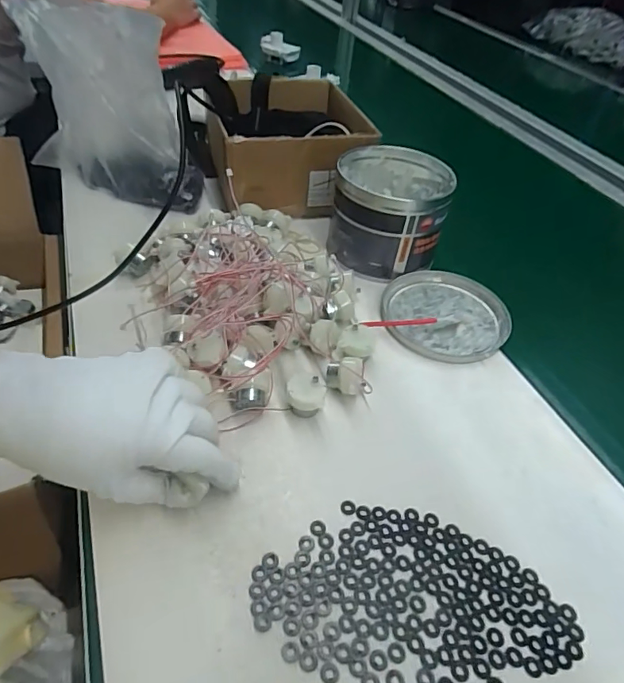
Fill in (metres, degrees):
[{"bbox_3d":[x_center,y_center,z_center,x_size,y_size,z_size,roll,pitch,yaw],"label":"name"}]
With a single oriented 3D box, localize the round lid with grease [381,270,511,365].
[{"bbox_3d":[0.140,-0.030,0.502,0.128,0.013,0.132,3,43,-3],"label":"round lid with grease"}]

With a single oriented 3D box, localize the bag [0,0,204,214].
[{"bbox_3d":[-0.258,-0.298,0.589,0.214,0.262,0.057,0,23,9],"label":"bag"}]

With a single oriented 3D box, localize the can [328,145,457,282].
[{"bbox_3d":[0.087,-0.146,0.548,0.119,0.099,0.126,3,43,-3],"label":"can"}]

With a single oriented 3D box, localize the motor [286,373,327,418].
[{"bbox_3d":[-0.005,0.046,0.393,0.031,0.030,0.027,11,43,4],"label":"motor"}]

